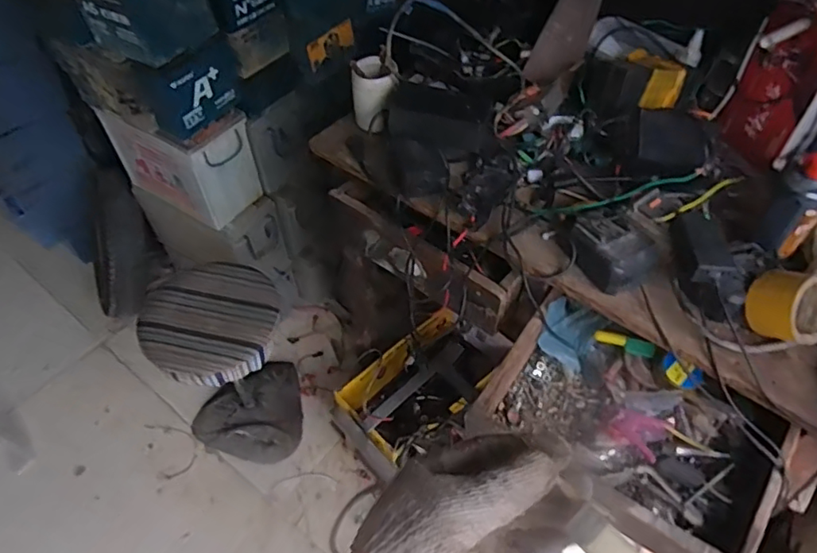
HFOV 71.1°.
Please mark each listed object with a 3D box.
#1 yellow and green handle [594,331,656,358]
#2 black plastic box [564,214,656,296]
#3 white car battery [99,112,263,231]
[{"bbox_3d":[0.336,0.103,0.884,0.091,0.025,0.020,15,52,12],"label":"yellow and green handle"},{"bbox_3d":[0.287,-0.039,0.823,0.084,0.044,0.114,-25,55,-19],"label":"black plastic box"},{"bbox_3d":[-0.513,-0.278,1.316,0.280,0.240,0.165,23,54,18],"label":"white car battery"}]

